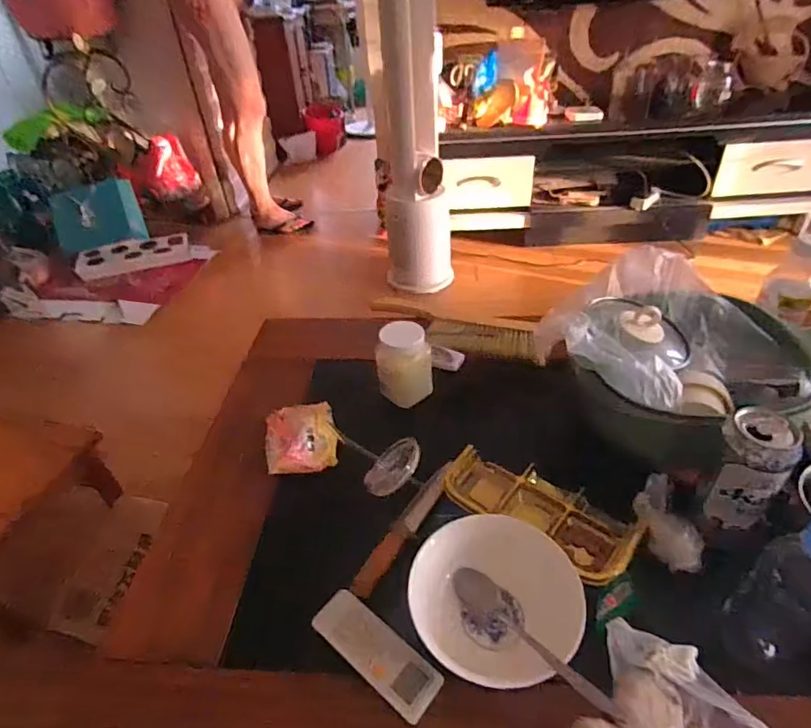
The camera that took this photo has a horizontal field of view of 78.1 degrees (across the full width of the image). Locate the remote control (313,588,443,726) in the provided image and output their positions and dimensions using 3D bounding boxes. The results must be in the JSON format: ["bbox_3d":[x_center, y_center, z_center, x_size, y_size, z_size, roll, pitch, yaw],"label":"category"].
[{"bbox_3d":[-0.028,0.272,0.477,0.131,0.014,0.051,26,47,33],"label":"remote control"}]

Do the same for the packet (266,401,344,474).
[{"bbox_3d":[-0.144,0.099,0.697,0.100,0.030,0.114,-16,40,-14],"label":"packet"}]

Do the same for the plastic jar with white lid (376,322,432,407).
[{"bbox_3d":[-0.005,0.001,0.733,0.069,0.111,0.065,-3,38,2],"label":"plastic jar with white lid"}]

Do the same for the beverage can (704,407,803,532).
[{"bbox_3d":[0.337,0.111,0.497,0.050,0.132,0.060,-33,46,-31],"label":"beverage can"}]

